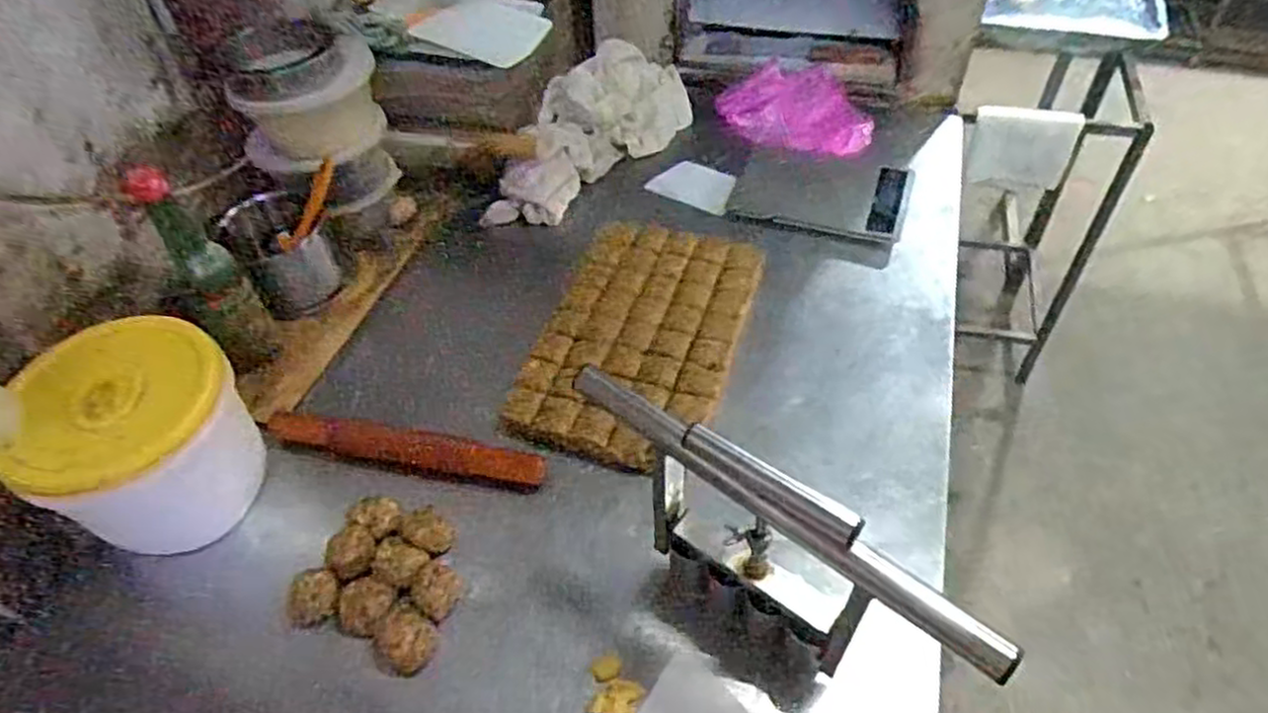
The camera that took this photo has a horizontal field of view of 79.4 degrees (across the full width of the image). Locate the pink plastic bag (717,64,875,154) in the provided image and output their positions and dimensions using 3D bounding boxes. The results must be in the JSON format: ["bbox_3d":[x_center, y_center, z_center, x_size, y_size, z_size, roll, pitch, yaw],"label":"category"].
[{"bbox_3d":[0.244,-0.371,1.150,0.162,0.049,0.239,-27,53,-18],"label":"pink plastic bag"}]

